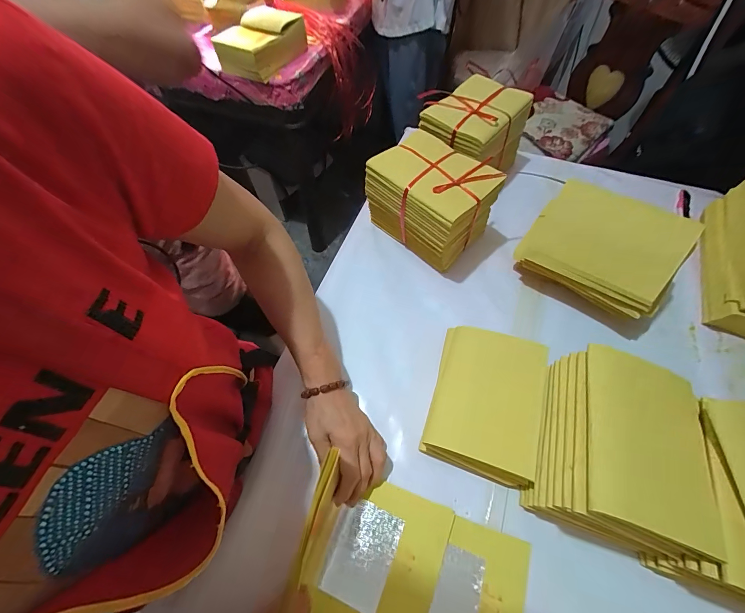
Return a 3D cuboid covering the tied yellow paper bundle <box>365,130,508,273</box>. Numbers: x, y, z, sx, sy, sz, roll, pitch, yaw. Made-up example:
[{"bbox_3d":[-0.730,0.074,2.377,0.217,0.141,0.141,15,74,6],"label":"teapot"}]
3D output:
[{"bbox_3d":[0.088,-0.162,0.525,0.123,0.125,0.165,-41,67,-20],"label":"tied yellow paper bundle"}]

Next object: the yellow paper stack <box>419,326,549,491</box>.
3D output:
[{"bbox_3d":[0.132,0.110,0.405,0.121,0.055,0.163,15,61,10],"label":"yellow paper stack"}]

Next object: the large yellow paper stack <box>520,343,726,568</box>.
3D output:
[{"bbox_3d":[0.241,0.147,0.354,0.139,0.112,0.161,18,62,11],"label":"large yellow paper stack"}]

